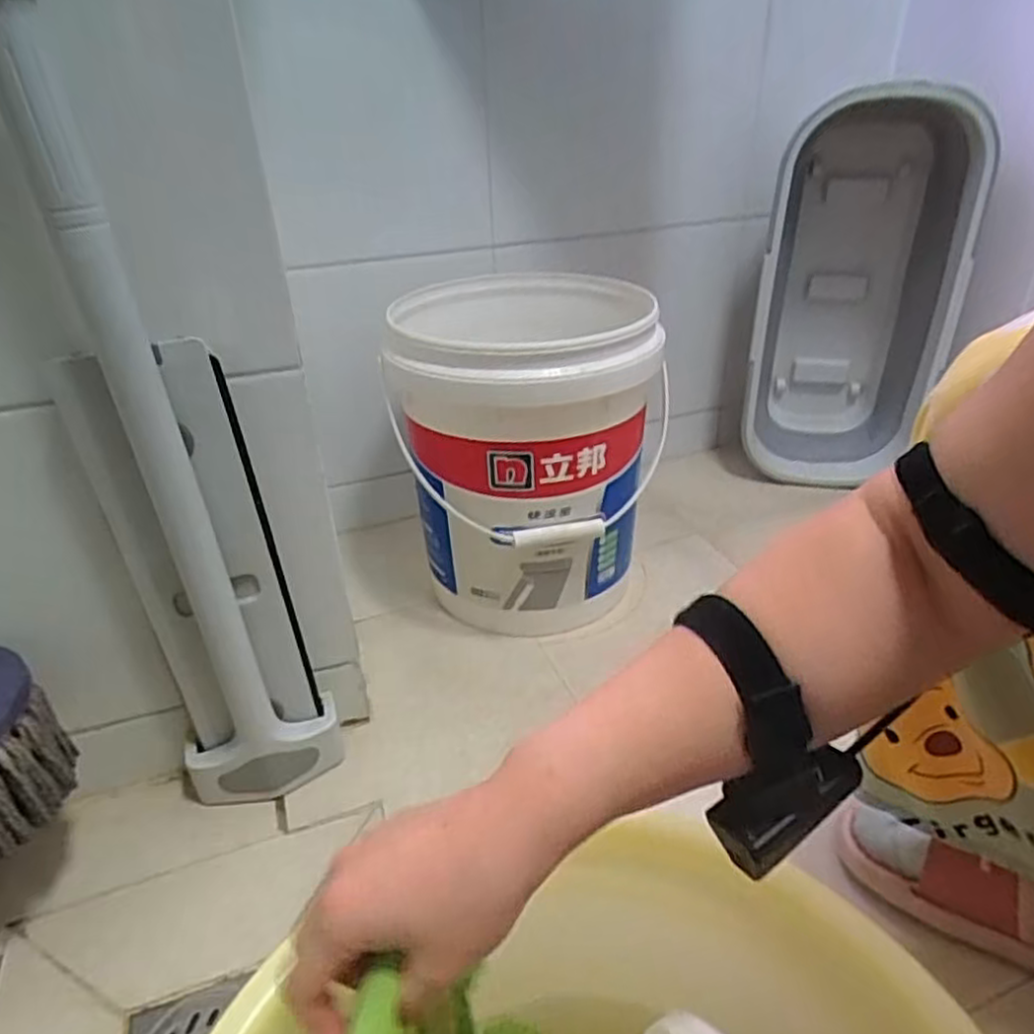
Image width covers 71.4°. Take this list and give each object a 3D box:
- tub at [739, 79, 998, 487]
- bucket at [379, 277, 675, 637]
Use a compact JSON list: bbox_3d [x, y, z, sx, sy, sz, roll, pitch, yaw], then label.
[{"bbox_3d":[0.495,-0.331,1.097,0.255,0.502,0.232,4,32,12],"label":"tub"},{"bbox_3d":[0.017,-0.080,0.871,0.282,0.351,0.312,-1,31,3],"label":"bucket"}]

